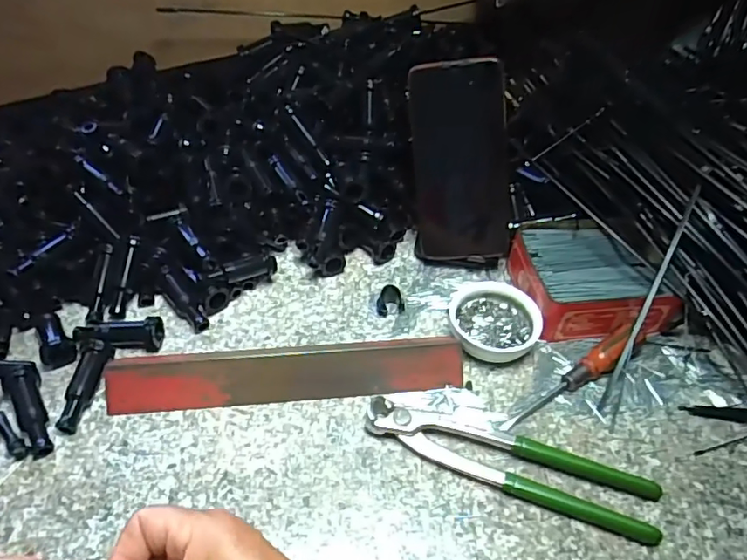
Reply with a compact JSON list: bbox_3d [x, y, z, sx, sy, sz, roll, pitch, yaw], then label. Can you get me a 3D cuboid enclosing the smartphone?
[{"bbox_3d":[0.075,-0.099,0.478,0.079,0.165,0.012,-4,22,9],"label":"smartphone"}]

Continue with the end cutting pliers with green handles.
[{"bbox_3d":[0.092,0.121,0.377,0.195,0.018,0.043,15,47,12],"label":"end cutting pliers with green handles"}]

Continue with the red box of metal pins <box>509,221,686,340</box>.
[{"bbox_3d":[0.182,-0.002,0.477,0.113,0.038,0.104,-7,46,-9],"label":"red box of metal pins"}]

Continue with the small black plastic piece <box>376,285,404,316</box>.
[{"bbox_3d":[0.015,0.017,0.468,0.024,0.021,0.015,-4,46,-7],"label":"small black plastic piece"}]

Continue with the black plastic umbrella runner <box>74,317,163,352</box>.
[{"bbox_3d":[-0.197,0.045,0.428,0.064,0.021,0.024,-4,46,-7],"label":"black plastic umbrella runner"}]

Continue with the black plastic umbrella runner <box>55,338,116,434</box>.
[{"bbox_3d":[-0.208,0.075,0.397,0.019,0.022,0.069,2,46,0],"label":"black plastic umbrella runner"}]

